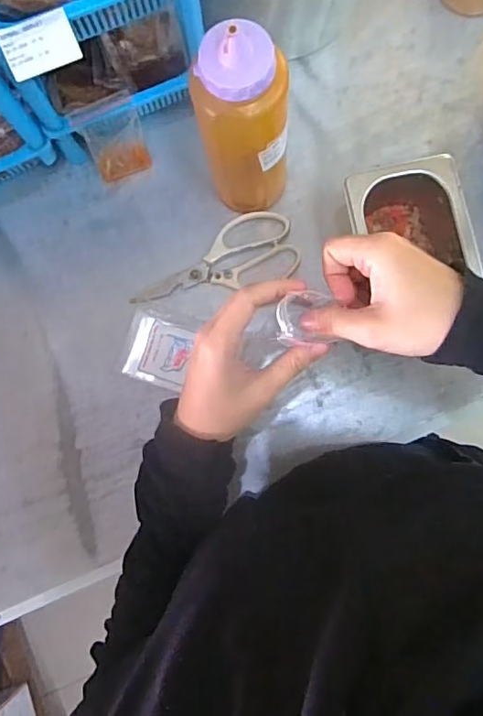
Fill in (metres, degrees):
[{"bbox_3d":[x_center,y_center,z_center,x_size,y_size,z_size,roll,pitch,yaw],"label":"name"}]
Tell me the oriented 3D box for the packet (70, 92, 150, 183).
[{"bbox_3d":[-0.142,-0.249,0.601,0.066,0.088,0.016,-24,48,-3],"label":"packet"}]

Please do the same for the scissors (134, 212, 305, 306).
[{"bbox_3d":[-0.033,-0.112,0.609,0.191,0.016,0.078,-14,82,2],"label":"scissors"}]

